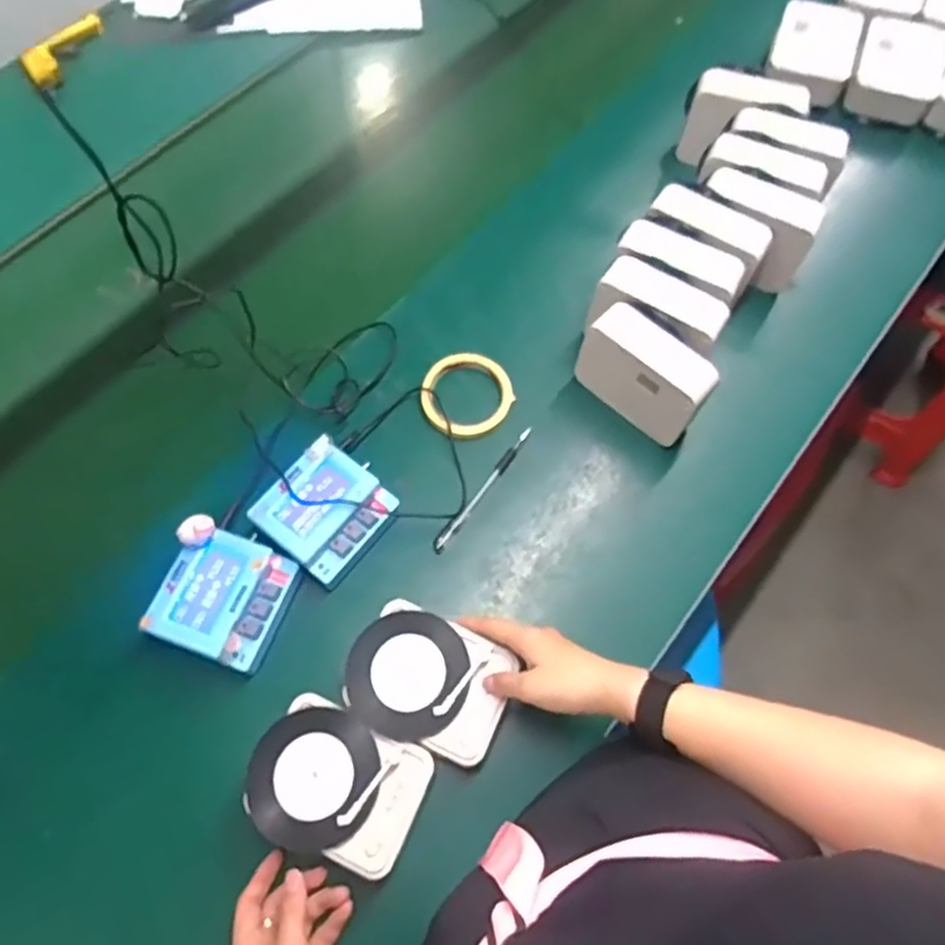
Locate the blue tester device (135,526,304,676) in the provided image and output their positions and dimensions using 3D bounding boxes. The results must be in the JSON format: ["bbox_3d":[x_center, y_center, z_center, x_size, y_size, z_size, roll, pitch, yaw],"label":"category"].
[{"bbox_3d":[-0.218,0.111,0.598,0.100,0.045,0.103,20,67,9],"label":"blue tester device"}]

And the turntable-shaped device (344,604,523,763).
[{"bbox_3d":[-0.037,0.170,0.553,0.131,0.017,0.101,25,68,9],"label":"turntable-shaped device"}]

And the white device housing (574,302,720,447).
[{"bbox_3d":[0.168,-0.095,0.670,0.127,0.103,0.052,41,72,17],"label":"white device housing"}]

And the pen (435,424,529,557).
[{"bbox_3d":[0.011,0.015,0.669,0.013,0.006,0.159,34,70,12],"label":"pen"}]

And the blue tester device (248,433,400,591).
[{"bbox_3d":[-0.136,0.037,0.629,0.099,0.042,0.103,36,71,15],"label":"blue tester device"}]

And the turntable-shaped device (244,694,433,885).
[{"bbox_3d":[-0.108,0.241,0.524,0.130,0.019,0.100,23,68,8],"label":"turntable-shaped device"}]

